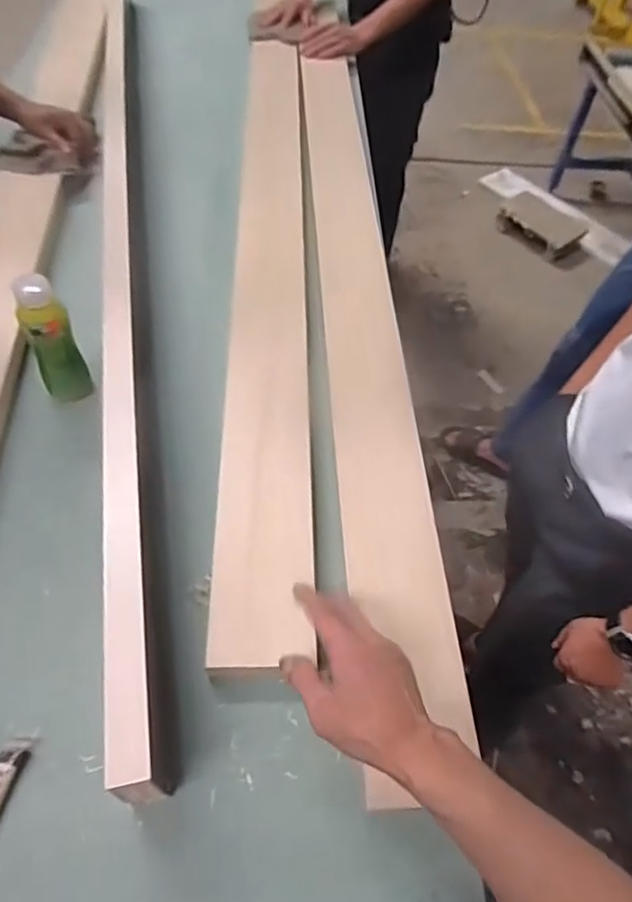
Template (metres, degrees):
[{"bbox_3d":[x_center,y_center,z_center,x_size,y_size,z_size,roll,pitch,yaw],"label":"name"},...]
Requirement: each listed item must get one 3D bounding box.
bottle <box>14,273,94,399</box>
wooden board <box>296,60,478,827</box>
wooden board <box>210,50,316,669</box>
[{"bbox_3d":[-0.329,-0.135,0.751,0.058,0.157,0.064,-20,58,-19],"label":"bottle"},{"bbox_3d":[0.062,-0.276,0.950,0.111,0.018,1.436,0,54,-5],"label":"wooden board"},{"bbox_3d":[-0.074,-0.360,1.013,0.121,0.033,1.421,1,53,-4],"label":"wooden board"}]

